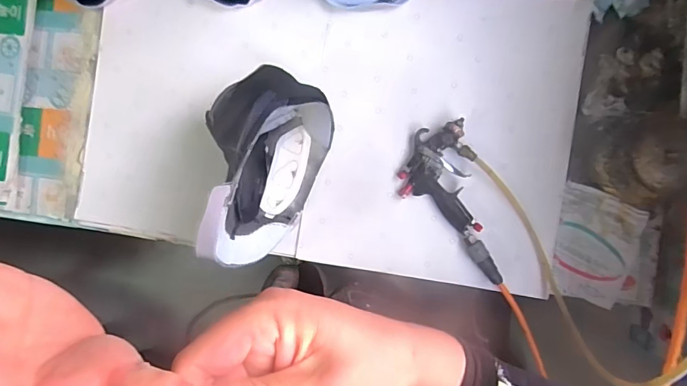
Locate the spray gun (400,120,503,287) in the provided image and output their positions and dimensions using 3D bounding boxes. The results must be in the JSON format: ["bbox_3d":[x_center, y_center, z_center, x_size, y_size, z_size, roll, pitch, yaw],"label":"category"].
[{"bbox_3d":[0.157,0.020,0.687,0.118,0.031,0.247,-11,89,6],"label":"spray gun"}]

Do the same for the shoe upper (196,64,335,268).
[{"bbox_3d":[-0.128,-0.039,0.640,0.149,0.187,0.273,24,92,6],"label":"shoe upper"}]

